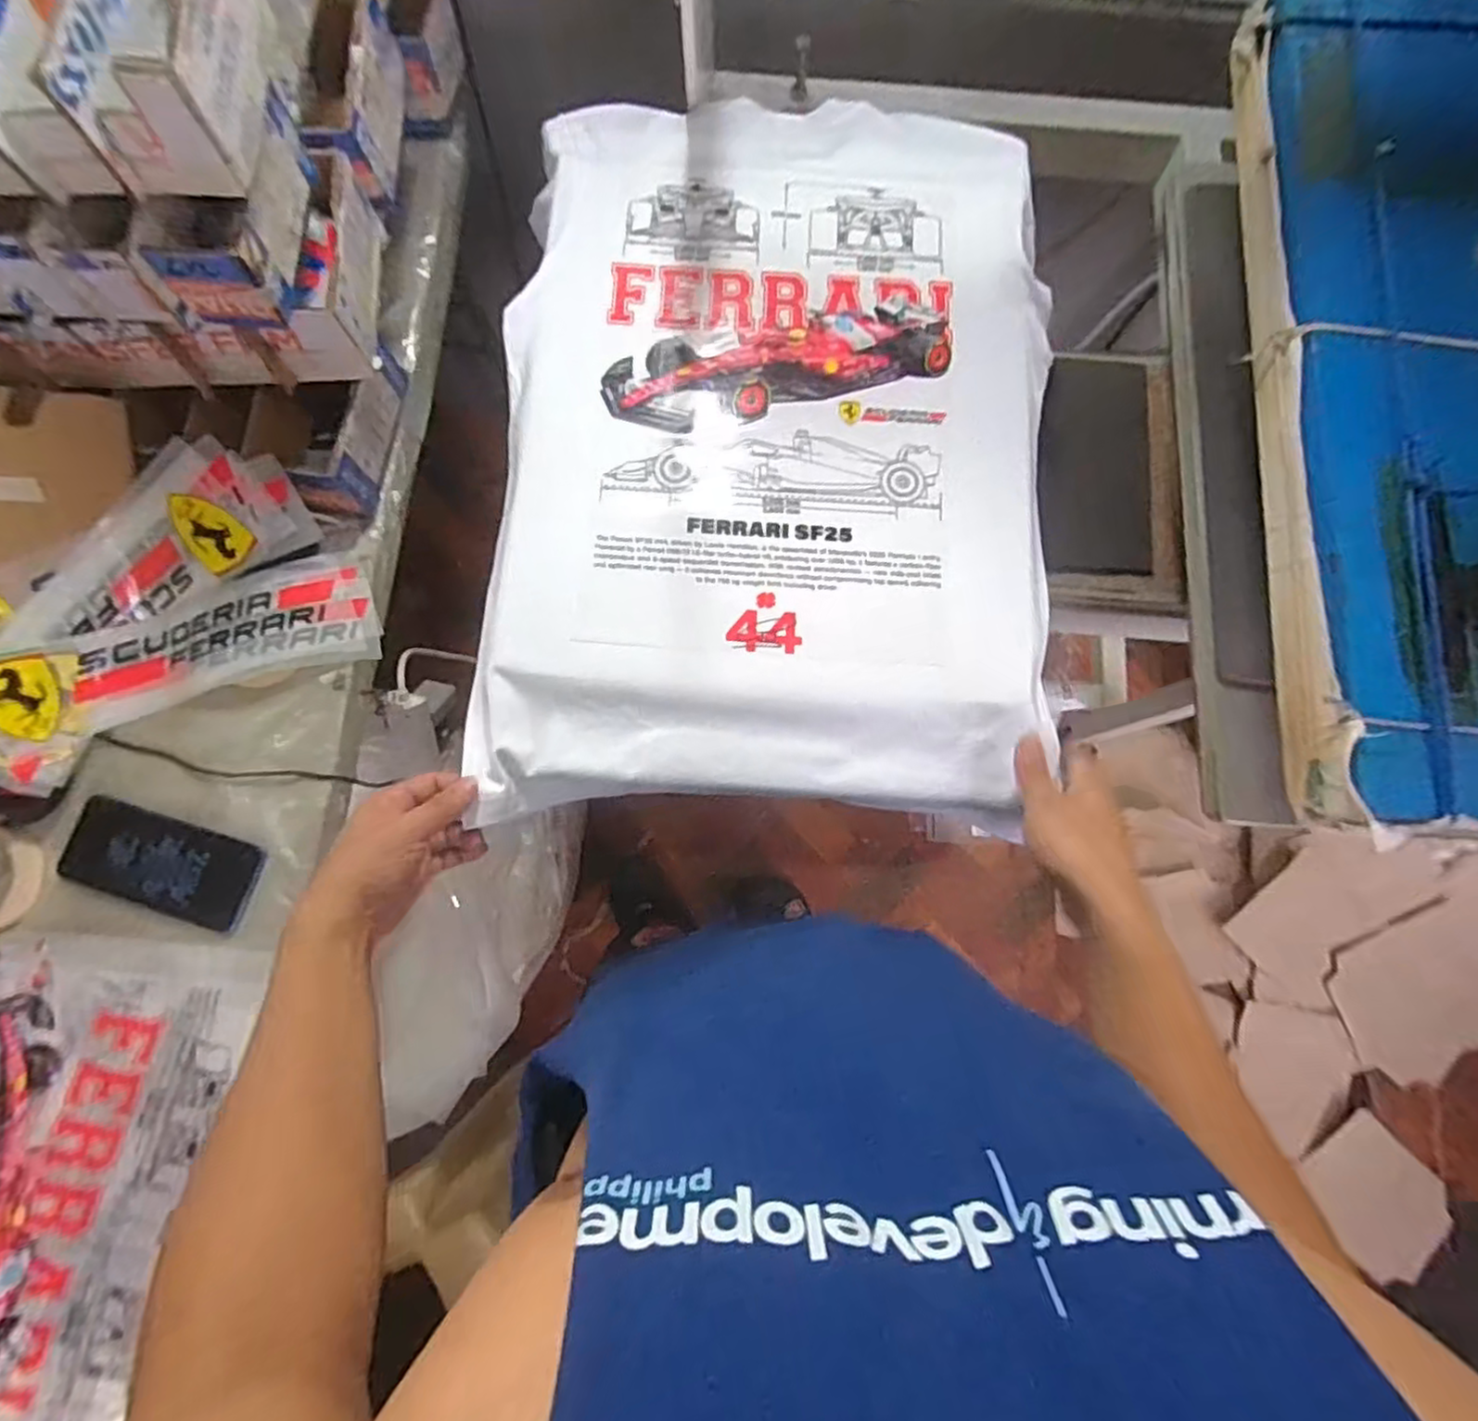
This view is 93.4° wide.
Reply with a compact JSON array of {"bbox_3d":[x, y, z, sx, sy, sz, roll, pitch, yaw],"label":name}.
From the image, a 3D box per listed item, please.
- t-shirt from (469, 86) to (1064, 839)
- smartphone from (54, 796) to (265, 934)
[{"bbox_3d":[0.032,-0.248,0.588,0.439,0.023,0.647,1,79,-1],"label":"t-shirt"},{"bbox_3d":[-0.523,0.135,0.625,0.179,0.004,0.081,18,79,2],"label":"smartphone"}]

